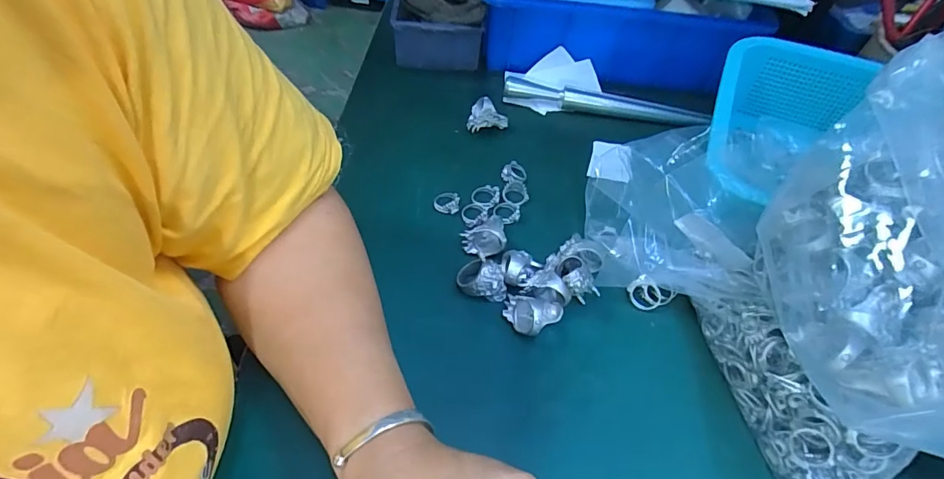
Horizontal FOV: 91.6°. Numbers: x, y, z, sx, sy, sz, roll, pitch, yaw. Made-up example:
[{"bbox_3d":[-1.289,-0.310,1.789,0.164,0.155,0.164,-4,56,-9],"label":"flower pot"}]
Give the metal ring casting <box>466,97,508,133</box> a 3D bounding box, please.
[{"bbox_3d":[0.015,-0.115,0.434,0.038,0.034,0.016,6,52,0],"label":"metal ring casting"}]

